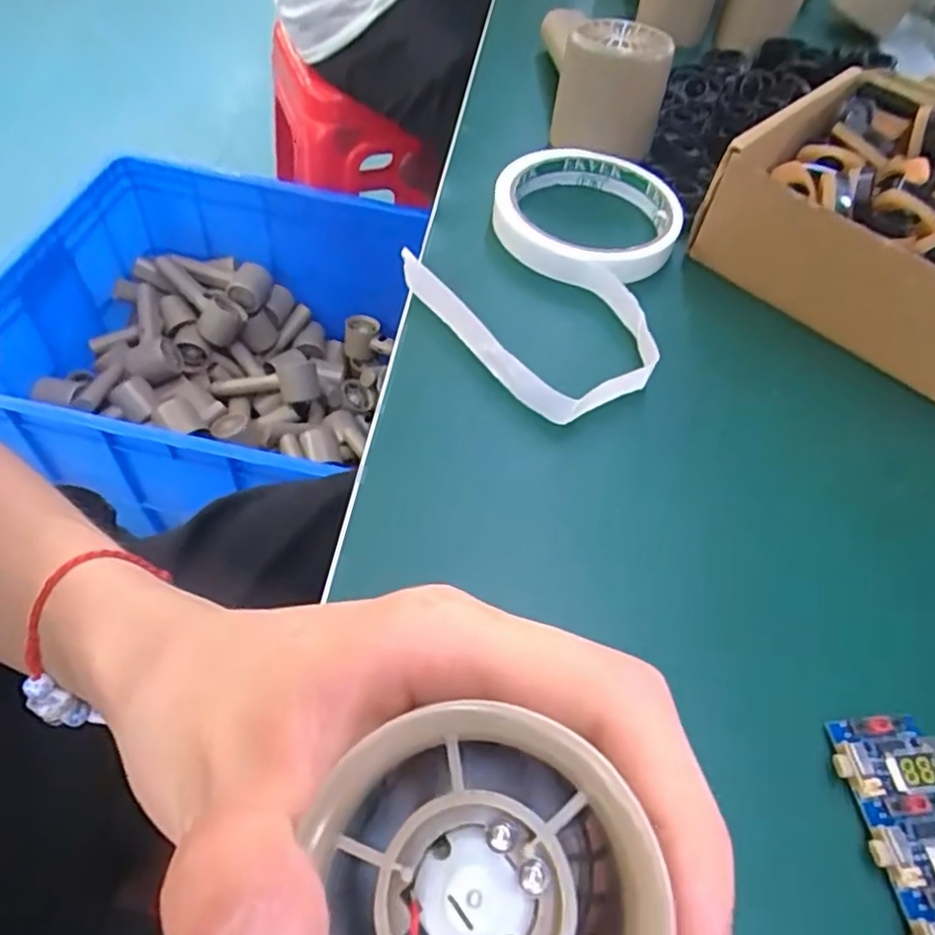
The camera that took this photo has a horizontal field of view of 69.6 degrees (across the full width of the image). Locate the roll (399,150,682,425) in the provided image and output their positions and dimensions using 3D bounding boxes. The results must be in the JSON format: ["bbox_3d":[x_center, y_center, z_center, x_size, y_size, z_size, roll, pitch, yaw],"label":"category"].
[{"bbox_3d":[0.050,-0.094,0.313,0.117,0.022,0.161,32,58,19],"label":"roll"}]

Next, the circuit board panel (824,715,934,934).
[{"bbox_3d":[0.125,0.101,0.182,0.034,0.016,0.065,-5,54,-7],"label":"circuit board panel"}]

